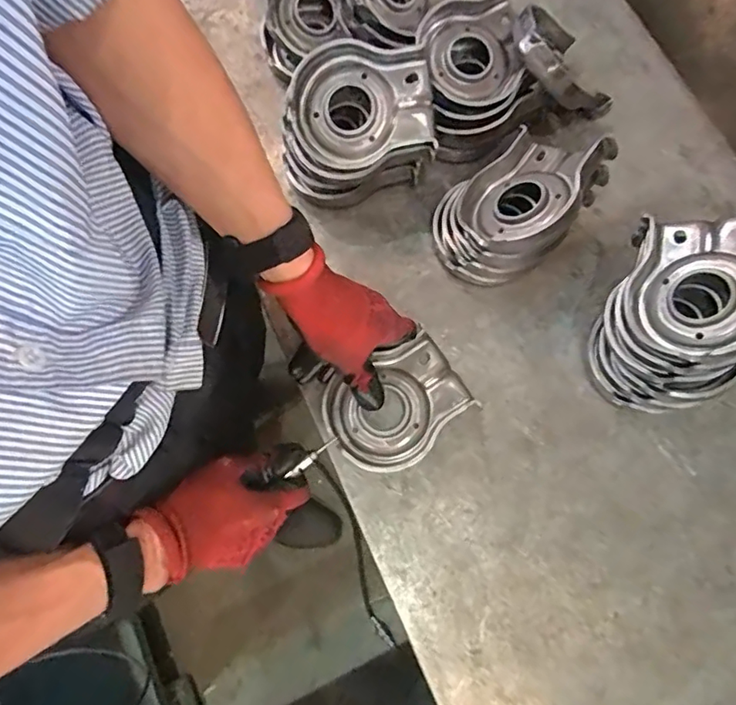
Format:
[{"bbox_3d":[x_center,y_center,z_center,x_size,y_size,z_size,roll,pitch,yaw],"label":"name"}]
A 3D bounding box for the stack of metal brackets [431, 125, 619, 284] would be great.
[{"bbox_3d":[0.132,-0.135,0.489,0.107,0.098,0.140,42,78,9],"label":"stack of metal brackets"}]

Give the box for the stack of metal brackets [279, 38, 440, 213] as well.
[{"bbox_3d":[-0.010,-0.208,0.504,0.135,0.100,0.103,-9,76,-4],"label":"stack of metal brackets"}]

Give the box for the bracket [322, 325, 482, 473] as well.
[{"bbox_3d":[0.026,0.048,0.469,0.121,0.026,0.090,-31,78,-9],"label":"bracket"}]

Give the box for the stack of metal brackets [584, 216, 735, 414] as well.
[{"bbox_3d":[0.250,-0.034,0.449,0.092,0.126,0.151,20,76,4],"label":"stack of metal brackets"}]

